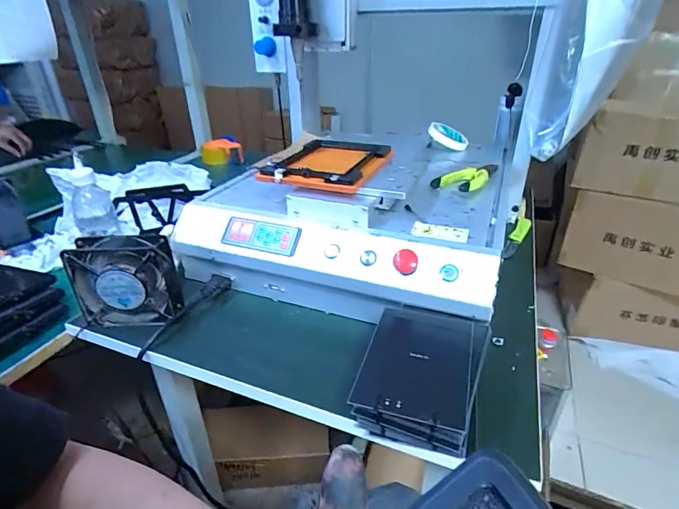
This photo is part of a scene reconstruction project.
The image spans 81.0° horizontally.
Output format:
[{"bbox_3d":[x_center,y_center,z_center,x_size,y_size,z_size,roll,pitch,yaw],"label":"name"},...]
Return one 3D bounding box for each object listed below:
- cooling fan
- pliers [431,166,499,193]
[{"bbox_3d":[-0.283,0.037,0.529,0.117,0.118,0.043,-3,30,-4],"label":"cooling fan"},{"bbox_3d":[0.220,-0.130,0.667,0.135,0.022,0.065,-24,37,-35],"label":"pliers"}]

